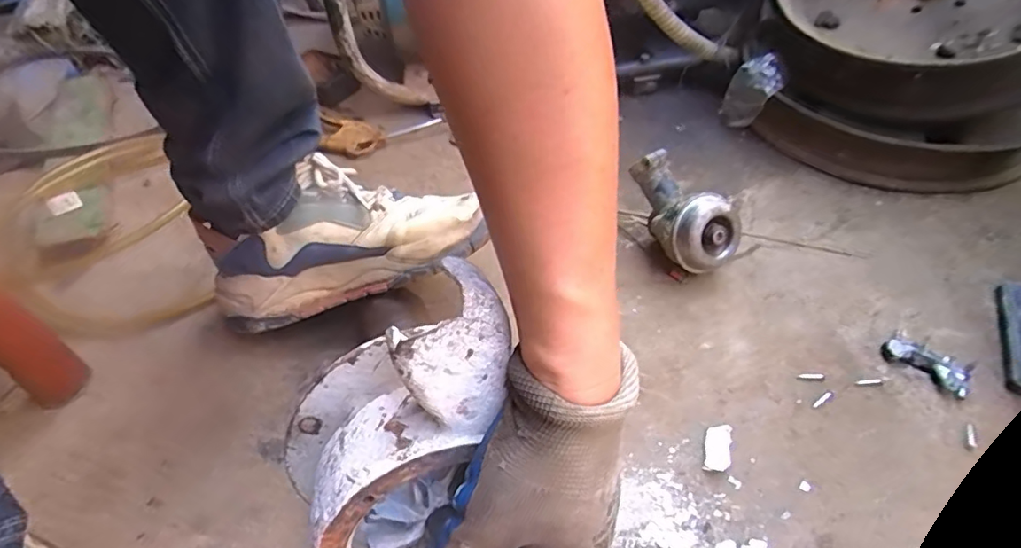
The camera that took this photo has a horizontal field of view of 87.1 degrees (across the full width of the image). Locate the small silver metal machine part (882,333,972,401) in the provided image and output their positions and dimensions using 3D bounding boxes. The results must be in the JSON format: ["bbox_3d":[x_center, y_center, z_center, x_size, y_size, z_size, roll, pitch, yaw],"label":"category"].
[{"bbox_3d":[0.359,0.077,0.462,0.032,0.012,0.066,-38,57,-26],"label":"small silver metal machine part"}]

